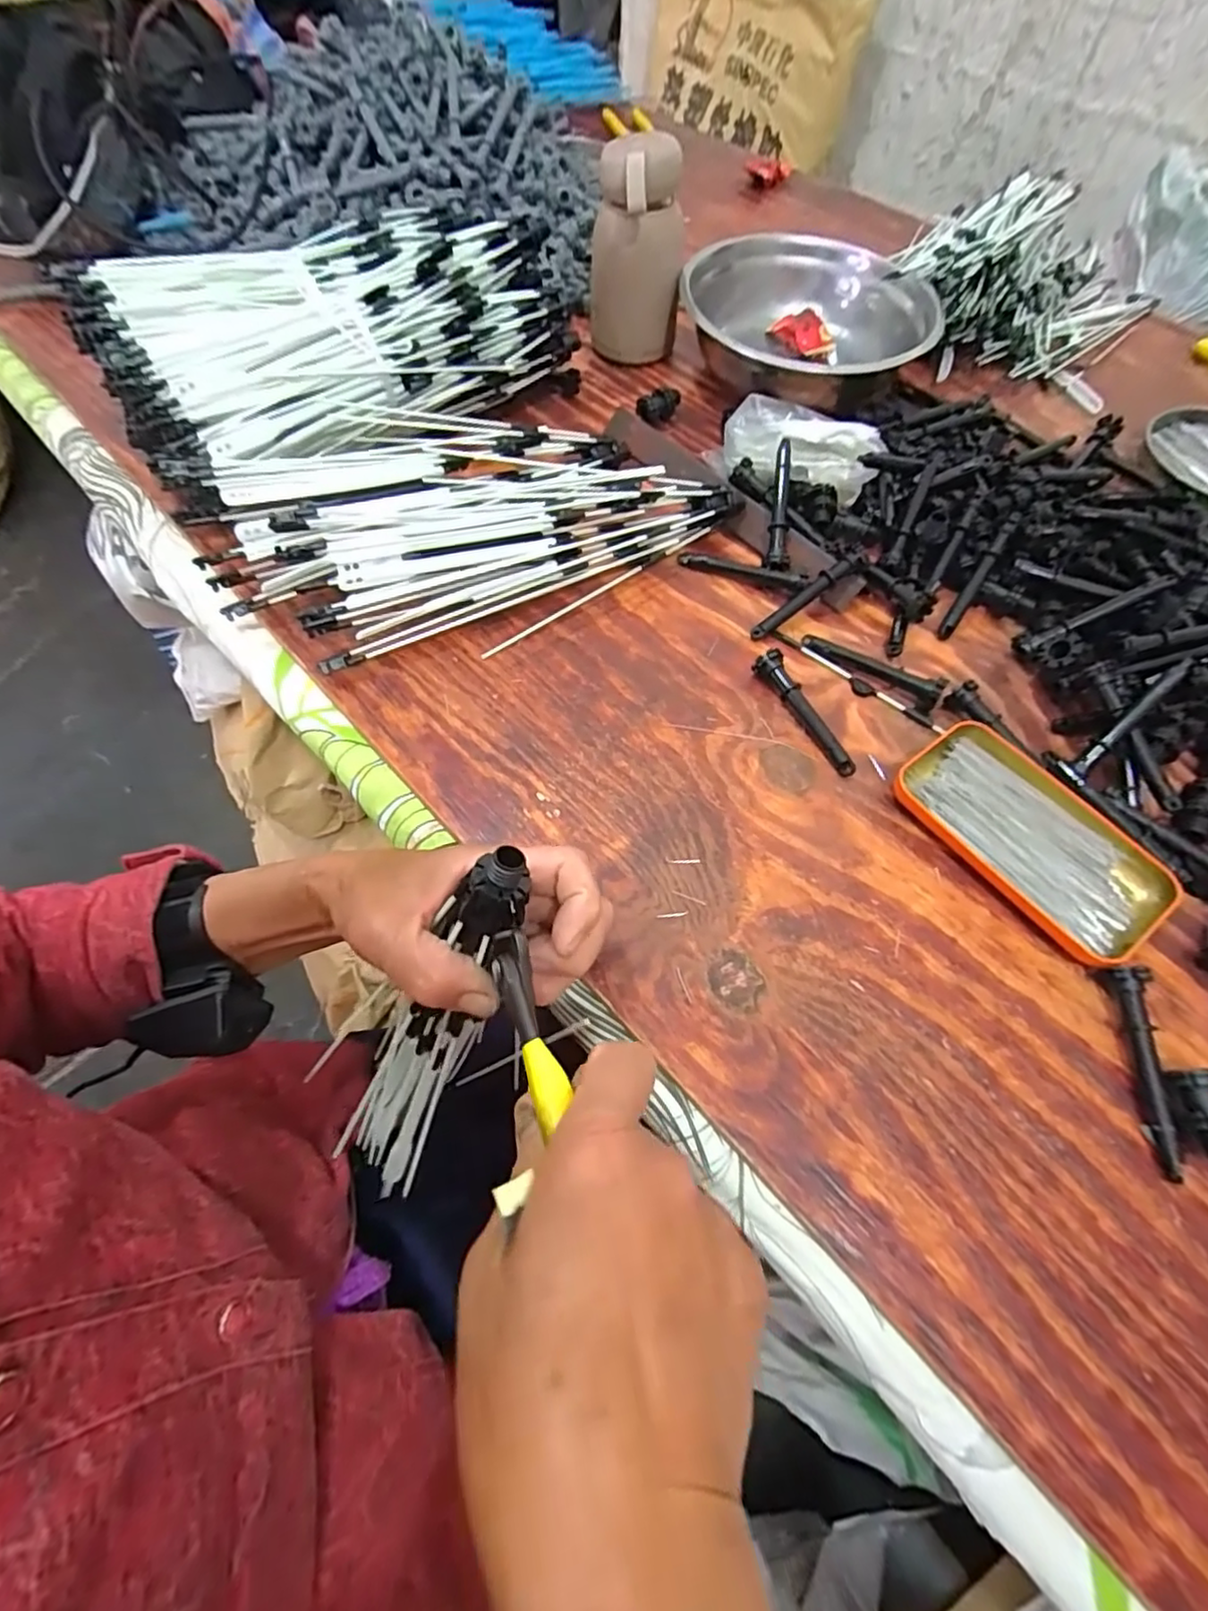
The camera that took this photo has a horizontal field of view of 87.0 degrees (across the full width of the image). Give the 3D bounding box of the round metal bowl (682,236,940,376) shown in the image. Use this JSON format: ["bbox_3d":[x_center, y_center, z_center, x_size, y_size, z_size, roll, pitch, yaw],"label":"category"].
[{"bbox_3d":[0.175,-0.422,0.565,0.217,0.062,0.181,25,64,12],"label":"round metal bowl"}]

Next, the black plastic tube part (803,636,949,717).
[{"bbox_3d":[0.177,-0.091,0.418,0.093,0.019,0.016,31,65,14],"label":"black plastic tube part"}]

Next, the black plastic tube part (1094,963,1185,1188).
[{"bbox_3d":[0.257,0.124,0.301,0.013,0.020,0.092,6,62,2],"label":"black plastic tube part"}]

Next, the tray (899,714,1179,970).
[{"bbox_3d":[0.240,0.017,0.359,0.074,0.019,0.142,-36,68,-18],"label":"tray"}]

